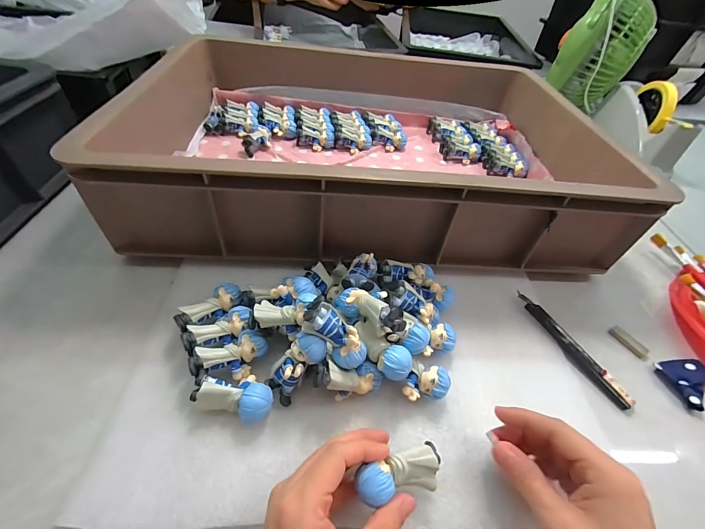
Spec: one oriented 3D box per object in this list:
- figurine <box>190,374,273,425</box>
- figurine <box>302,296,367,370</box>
[{"bbox_3d":[-0.094,0.105,0.260,0.061,0.028,0.034,13,49,4],"label":"figurine"},{"bbox_3d":[-0.013,0.055,0.254,0.027,0.022,0.061,-41,91,-31],"label":"figurine"}]

